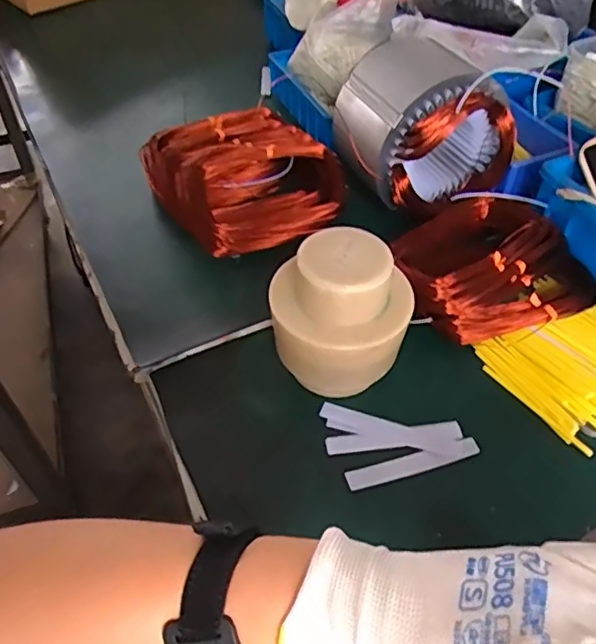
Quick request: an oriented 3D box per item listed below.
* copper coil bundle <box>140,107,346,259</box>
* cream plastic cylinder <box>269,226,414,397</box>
[{"bbox_3d":[-0.059,-0.164,0.644,0.176,0.076,0.179,-23,52,-20],"label":"copper coil bundle"},{"bbox_3d":[0.035,0.001,0.463,0.107,0.132,0.085,-8,48,-7],"label":"cream plastic cylinder"}]

